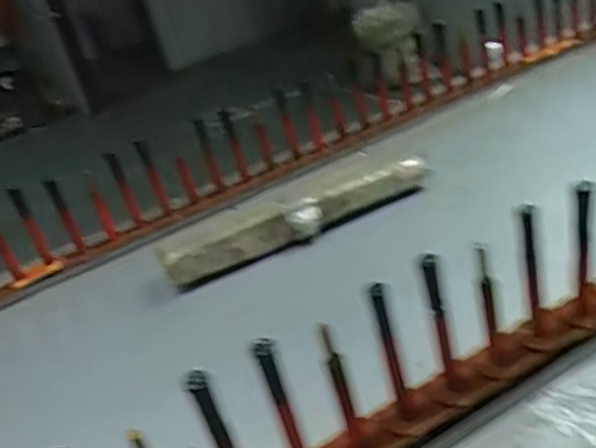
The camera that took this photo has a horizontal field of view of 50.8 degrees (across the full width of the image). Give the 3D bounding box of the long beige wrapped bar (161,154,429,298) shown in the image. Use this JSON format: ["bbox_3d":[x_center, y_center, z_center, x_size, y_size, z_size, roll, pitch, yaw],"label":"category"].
[{"bbox_3d":[0.005,-0.001,0.902,0.398,0.065,0.023,-22,12,-11],"label":"long beige wrapped bar"}]

